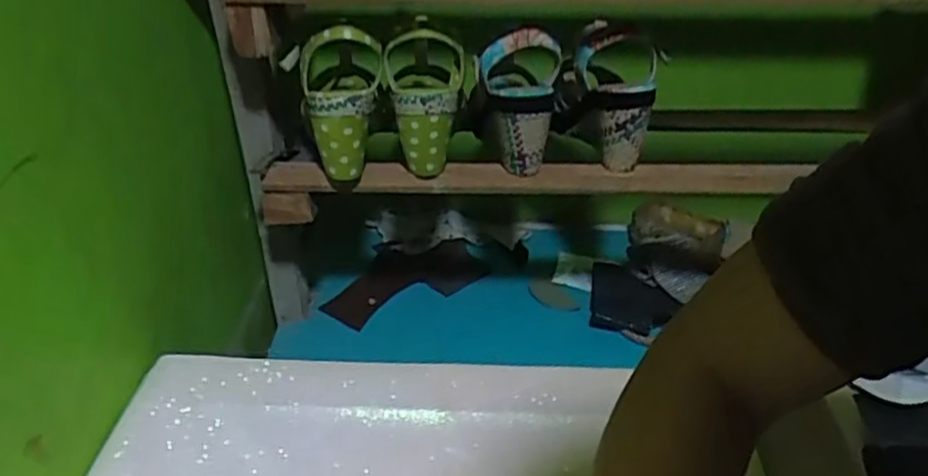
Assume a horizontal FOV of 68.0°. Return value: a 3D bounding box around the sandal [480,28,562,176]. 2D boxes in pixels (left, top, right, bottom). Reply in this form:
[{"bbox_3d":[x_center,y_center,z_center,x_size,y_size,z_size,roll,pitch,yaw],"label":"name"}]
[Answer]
[{"bbox_3d":[0.053,-0.132,0.676,0.074,0.133,0.064,1,33,2],"label":"sandal"}]

